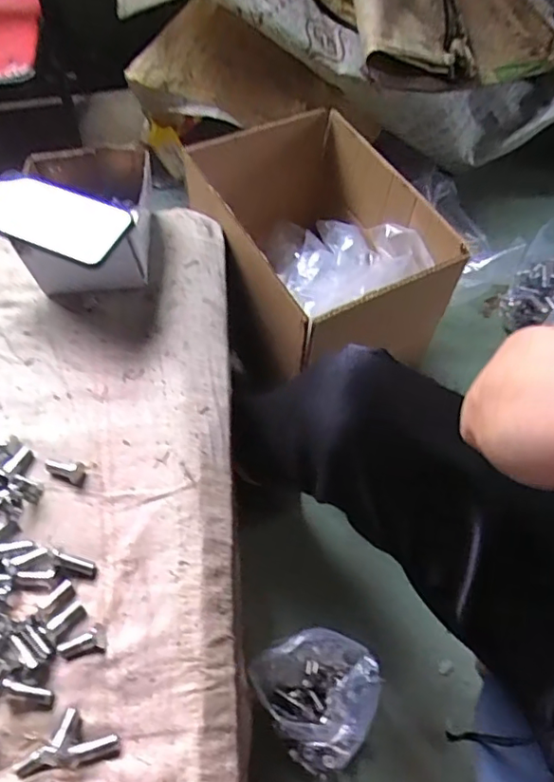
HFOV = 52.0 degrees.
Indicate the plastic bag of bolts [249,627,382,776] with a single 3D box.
[{"bbox_3d":[0.051,0.338,0.622,0.114,0.166,0.123,-25,62,-12],"label":"plastic bag of bolts"}]

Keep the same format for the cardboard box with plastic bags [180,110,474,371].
[{"bbox_3d":[0.053,-0.215,0.784,0.263,0.172,0.382,-30,63,-14],"label":"cardboard box with plastic bags"}]

